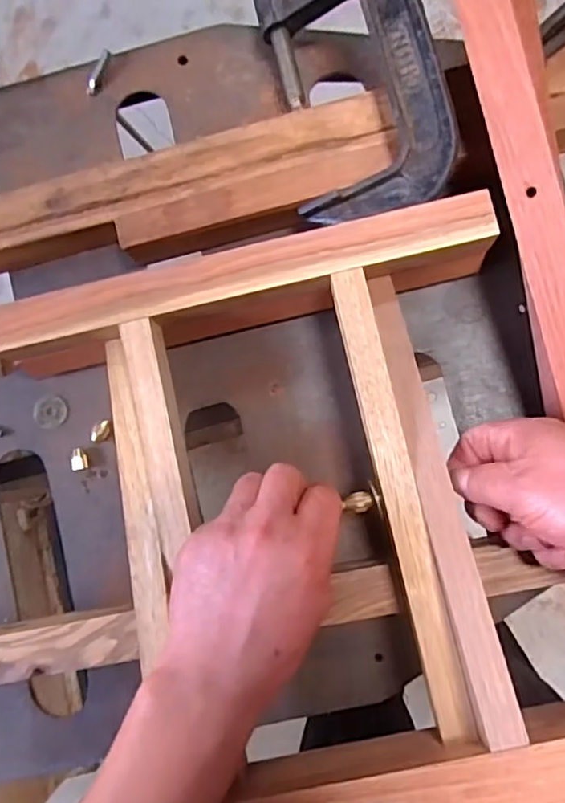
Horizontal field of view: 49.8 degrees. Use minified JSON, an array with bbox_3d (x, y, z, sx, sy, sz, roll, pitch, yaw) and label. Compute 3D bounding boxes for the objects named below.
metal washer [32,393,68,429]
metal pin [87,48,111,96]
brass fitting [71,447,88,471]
[{"bbox_3d":[-0.172,0.008,0.451,0.026,0.004,0.024,0,84,4],"label":"metal washer"},{"bbox_3d":[-0.142,-0.253,0.469,0.008,0.010,0.033,28,87,6],"label":"metal pin"},{"bbox_3d":[-0.146,0.042,0.440,0.011,0.007,0.016,-3,84,4],"label":"brass fitting"}]

